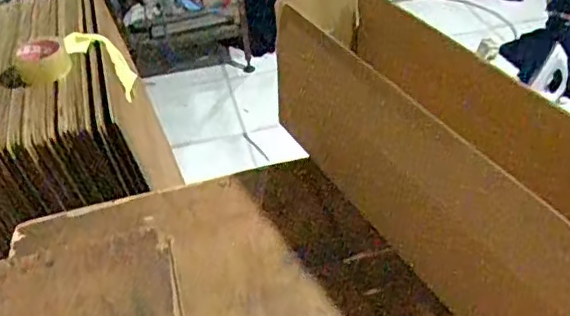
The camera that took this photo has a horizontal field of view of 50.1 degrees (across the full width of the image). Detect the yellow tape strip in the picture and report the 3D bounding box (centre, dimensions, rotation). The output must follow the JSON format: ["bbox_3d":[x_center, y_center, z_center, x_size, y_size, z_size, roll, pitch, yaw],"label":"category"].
[{"bbox_3d":[-0.379,-0.183,1.257,0.120,0.146,0.080,-7,40,0],"label":"yellow tape strip"}]

